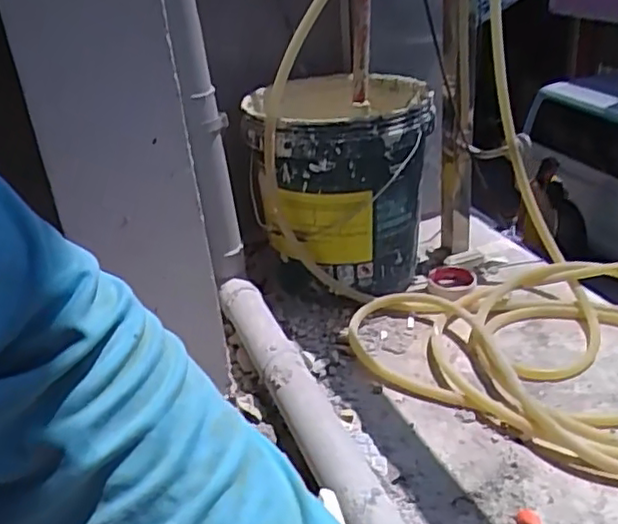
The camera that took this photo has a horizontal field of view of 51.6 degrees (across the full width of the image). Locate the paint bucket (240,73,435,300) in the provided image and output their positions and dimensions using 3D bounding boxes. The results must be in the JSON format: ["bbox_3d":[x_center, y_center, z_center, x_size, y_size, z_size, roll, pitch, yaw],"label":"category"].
[{"bbox_3d":[0.054,-0.143,1.108,0.289,0.295,0.298,-4,29,2],"label":"paint bucket"}]

